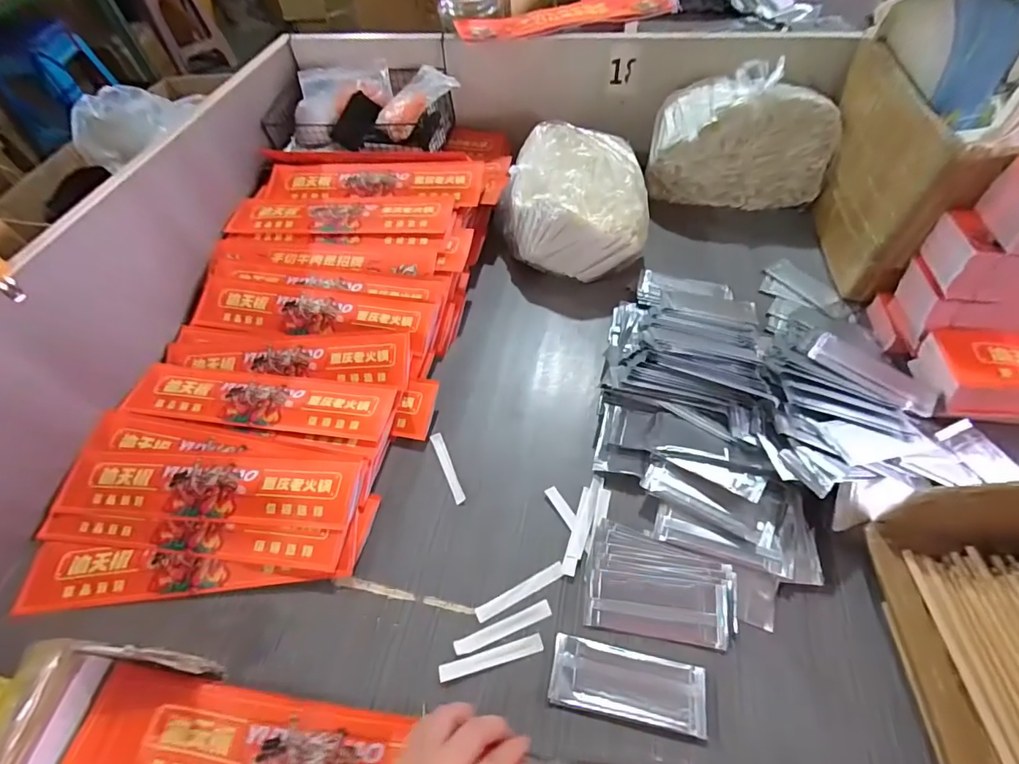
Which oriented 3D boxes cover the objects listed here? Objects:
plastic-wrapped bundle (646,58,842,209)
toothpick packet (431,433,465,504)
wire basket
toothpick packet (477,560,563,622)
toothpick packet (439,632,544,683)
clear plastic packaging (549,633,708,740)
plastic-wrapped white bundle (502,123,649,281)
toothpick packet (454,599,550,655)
[{"bbox_3d":[0.349,-0.371,0.720,0.252,0.165,0.099,6,56,9],"label":"plastic-wrapped bundle"},{"bbox_3d":[-0.070,0.095,0.523,0.012,0.004,0.090,-21,56,-10],"label":"toothpick packet"},{"bbox_3d":[-0.235,-0.446,0.757,0.301,0.085,0.154,4,56,7],"label":"wire basket"},{"bbox_3d":[0.011,0.199,0.446,0.089,0.004,0.014,-25,57,-12],"label":"toothpick packet"},{"bbox_3d":[-0.016,0.244,0.415,0.092,0.004,0.013,-15,55,-6],"label":"toothpick packet"},{"bbox_3d":[0.099,0.255,0.395,0.125,0.006,0.051,8,56,10],"label":"clear plastic packaging"},{"bbox_3d":[0.098,-0.272,0.703,0.200,0.117,0.255,4,56,8],"label":"plastic-wrapped white bundle"},{"bbox_3d":[-0.005,0.225,0.429,0.091,0.004,0.013,-19,54,-13],"label":"toothpick packet"}]

